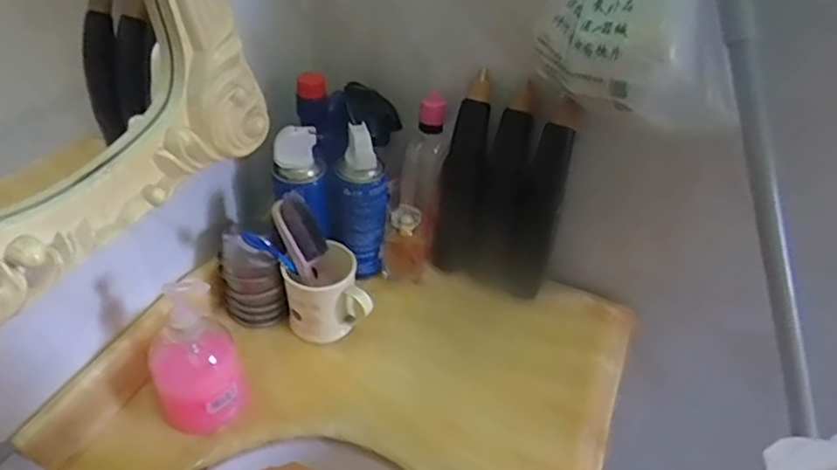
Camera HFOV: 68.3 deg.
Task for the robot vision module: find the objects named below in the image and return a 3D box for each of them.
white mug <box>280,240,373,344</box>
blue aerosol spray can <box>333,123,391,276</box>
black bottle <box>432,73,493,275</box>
[{"bbox_3d":[-0.110,0.076,0.729,0.086,0.092,0.078,-11,42,-20],"label":"white mug"},{"bbox_3d":[-0.071,-0.049,0.787,0.065,0.195,0.078,4,39,-2],"label":"blue aerosol spray can"},{"bbox_3d":[0.058,-0.071,0.787,0.053,0.263,0.034,8,39,2],"label":"black bottle"}]

